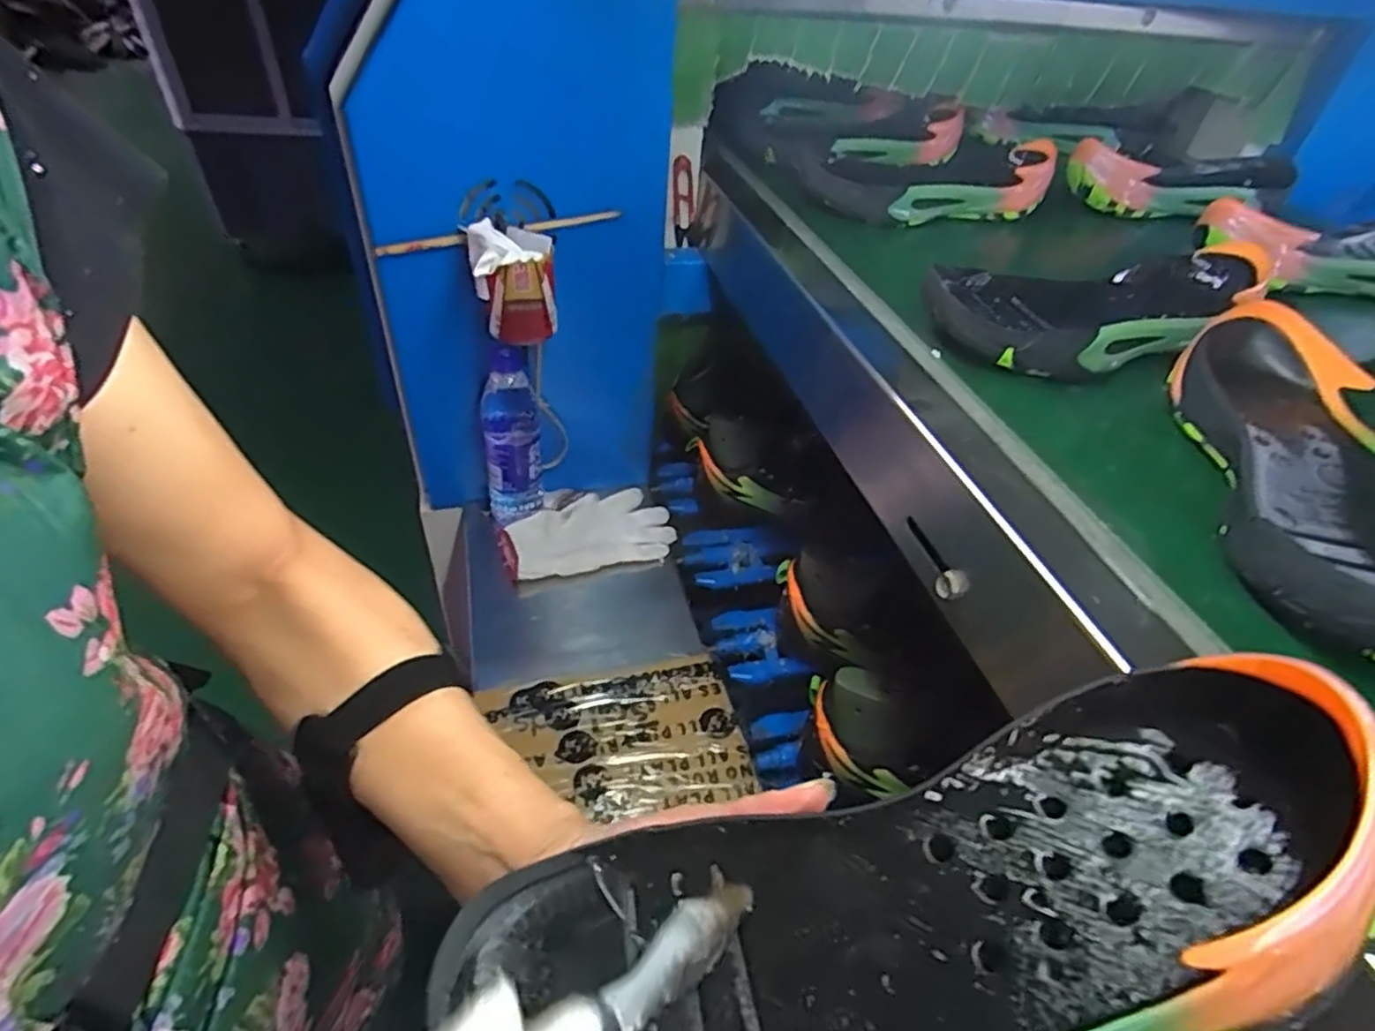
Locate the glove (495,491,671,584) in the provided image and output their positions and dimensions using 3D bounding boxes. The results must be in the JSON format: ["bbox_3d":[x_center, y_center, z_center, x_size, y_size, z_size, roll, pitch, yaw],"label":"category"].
[{"bbox_3d":[-0.124,0.015,0.854,0.204,0.048,0.136,-11,42,-18],"label":"glove"}]

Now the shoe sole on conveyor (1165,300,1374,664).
[{"bbox_3d":[0.328,-0.022,0.362,0.104,0.054,0.265,15,41,11],"label":"shoe sole on conveyor"}]

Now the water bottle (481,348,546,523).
[{"bbox_3d":[-0.199,-0.090,0.786,0.062,0.205,0.057,-6,41,-13],"label":"water bottle"}]

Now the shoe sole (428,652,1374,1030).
[{"bbox_3d":[0.052,0.120,0.202,0.262,0.038,0.095,-24,39,12],"label":"shoe sole"}]

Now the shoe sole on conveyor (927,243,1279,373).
[{"bbox_3d":[0.290,-0.145,0.494,0.268,0.052,0.098,-6,41,-13],"label":"shoe sole on conveyor"}]

